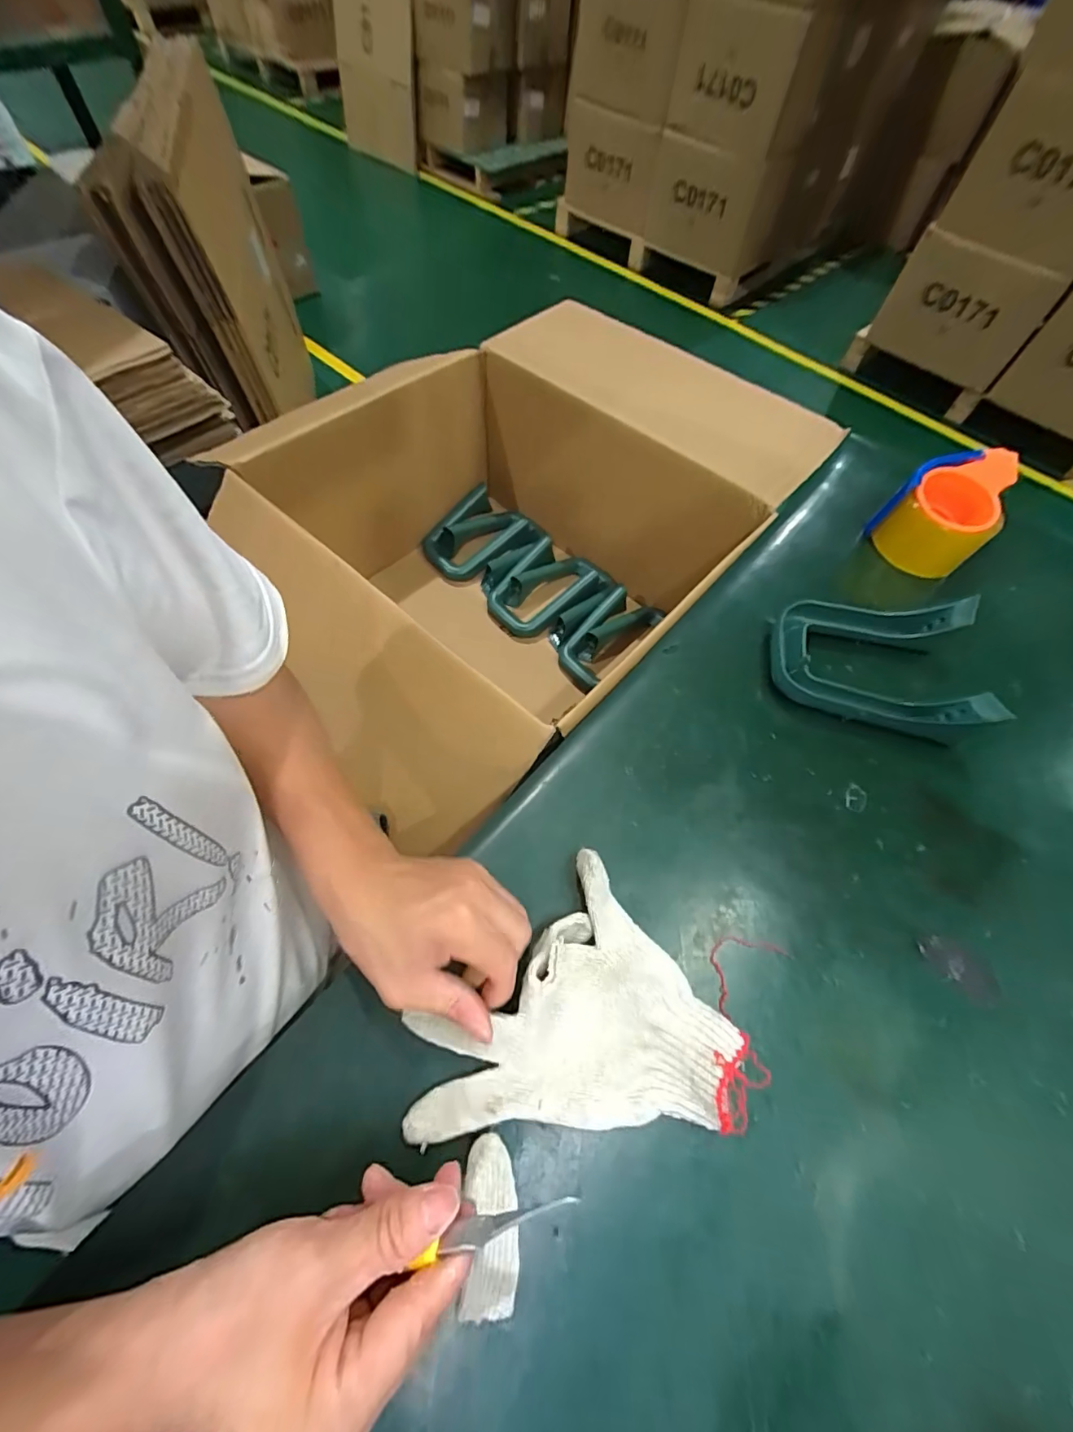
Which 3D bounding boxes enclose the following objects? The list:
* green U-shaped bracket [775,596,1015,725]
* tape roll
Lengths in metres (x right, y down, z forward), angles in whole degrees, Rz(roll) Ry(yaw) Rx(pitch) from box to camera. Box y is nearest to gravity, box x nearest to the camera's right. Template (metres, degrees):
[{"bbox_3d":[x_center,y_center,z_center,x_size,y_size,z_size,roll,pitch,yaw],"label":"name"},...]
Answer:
[{"bbox_3d":[0.293,-0.051,0.438,0.157,0.052,0.122,10,61,3],"label":"green U-shaped bracket"},{"bbox_3d":[0.434,-0.219,0.533,0.098,0.083,0.120,41,67,18],"label":"tape roll"}]

